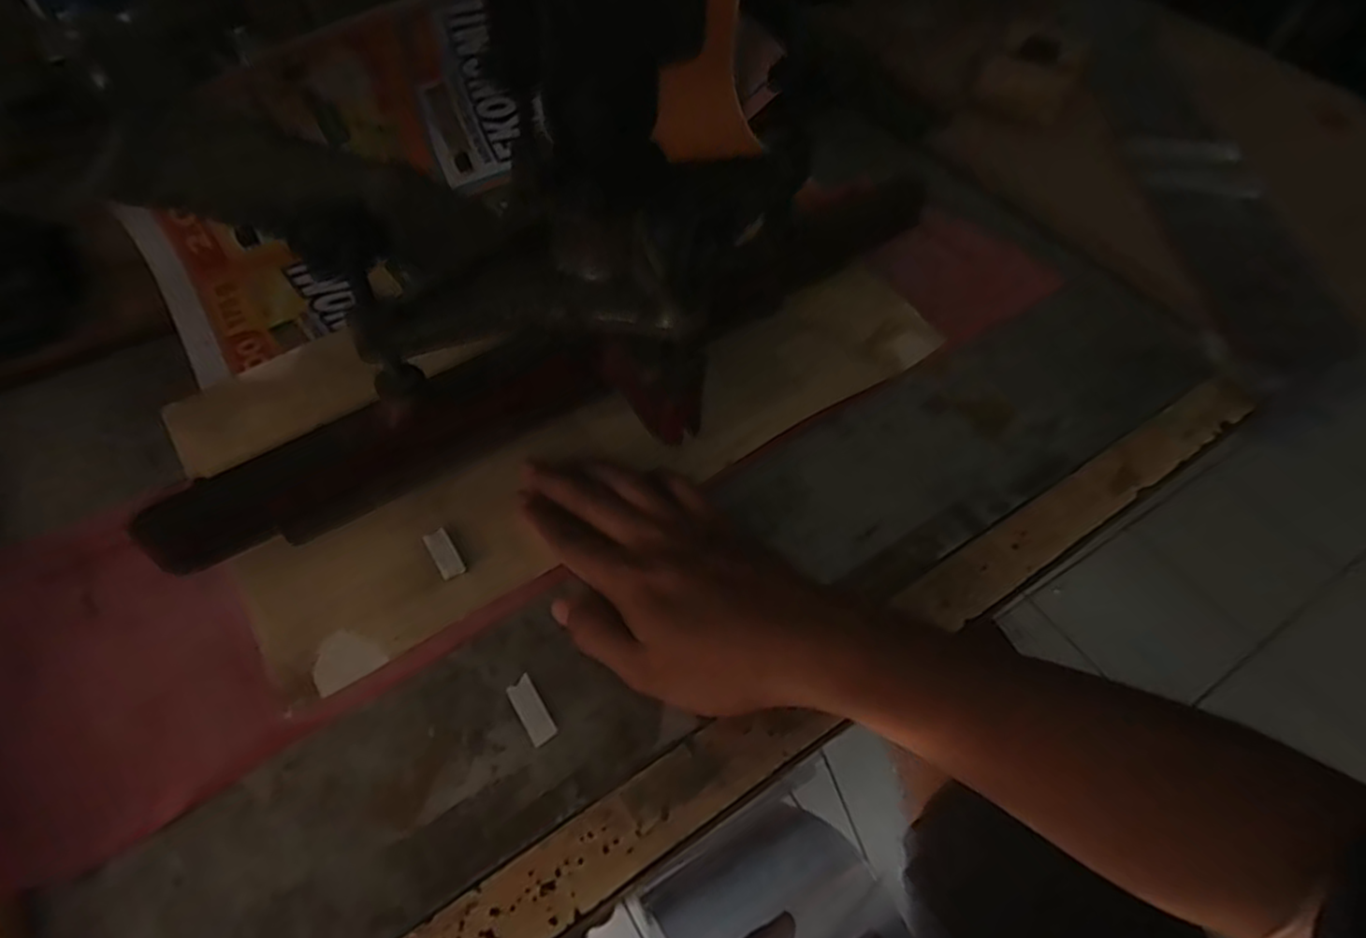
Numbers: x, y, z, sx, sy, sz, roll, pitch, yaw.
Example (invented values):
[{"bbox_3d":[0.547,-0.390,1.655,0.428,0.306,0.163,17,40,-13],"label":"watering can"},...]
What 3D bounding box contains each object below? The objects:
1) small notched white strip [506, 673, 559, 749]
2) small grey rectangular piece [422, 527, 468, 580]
[{"bbox_3d":[-0.070,0.111,0.332,0.012,0.004,0.031,-27,64,-22],"label":"small notched white strip"},{"bbox_3d":[-0.125,0.043,0.376,0.013,0.004,0.029,-28,61,-21],"label":"small grey rectangular piece"}]

